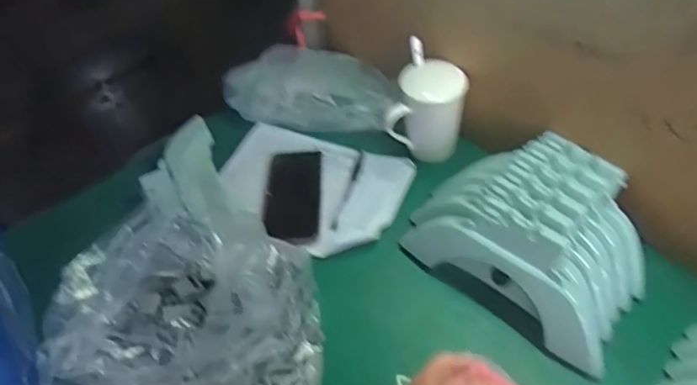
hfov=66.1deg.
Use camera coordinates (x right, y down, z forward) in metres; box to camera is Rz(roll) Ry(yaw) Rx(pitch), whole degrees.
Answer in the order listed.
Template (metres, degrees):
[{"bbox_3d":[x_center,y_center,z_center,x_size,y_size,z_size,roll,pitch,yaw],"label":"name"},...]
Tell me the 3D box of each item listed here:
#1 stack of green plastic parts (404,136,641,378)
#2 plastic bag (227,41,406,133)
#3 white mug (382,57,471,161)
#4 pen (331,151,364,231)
[{"bbox_3d":[0.210,0.040,0.604,0.242,0.102,0.183,33,59,30],"label":"stack of green plastic parts"},{"bbox_3d":[-0.055,-0.157,0.841,0.271,0.075,0.137,5,49,10],"label":"plastic bag"},{"bbox_3d":[0.104,-0.105,0.724,0.099,0.117,0.075,1,49,7],"label":"white mug"},{"bbox_3d":[0.000,-0.003,0.733,0.011,0.013,0.136,11,50,15],"label":"pen"}]

